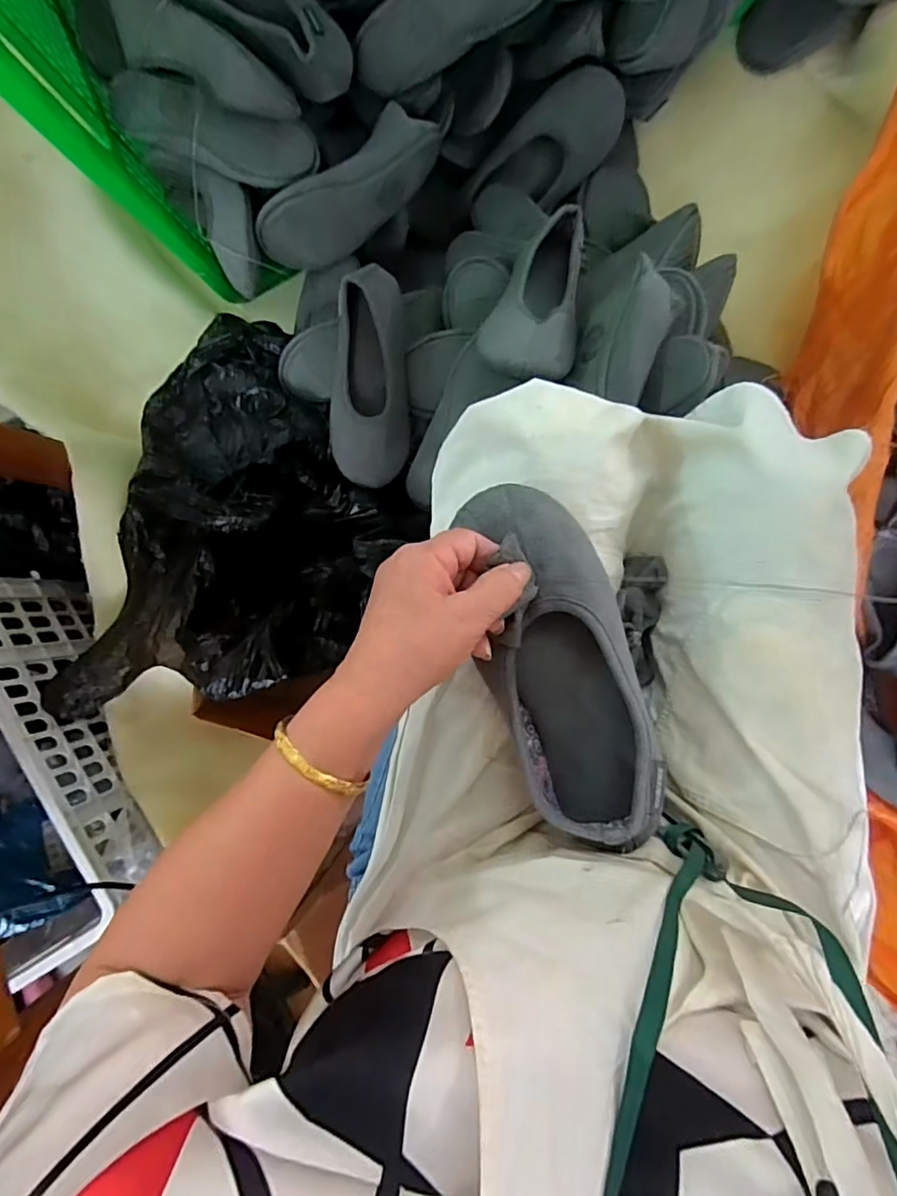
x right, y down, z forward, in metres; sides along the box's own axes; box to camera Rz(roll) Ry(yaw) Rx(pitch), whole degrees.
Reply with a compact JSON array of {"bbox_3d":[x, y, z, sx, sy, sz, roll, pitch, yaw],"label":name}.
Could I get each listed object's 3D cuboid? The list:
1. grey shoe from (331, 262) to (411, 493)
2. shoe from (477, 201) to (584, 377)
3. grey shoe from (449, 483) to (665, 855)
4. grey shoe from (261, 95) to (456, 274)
[{"bbox_3d":[-0.095,-0.255,0.681,0.095,0.058,0.241,5,107,8],"label":"grey shoe"},{"bbox_3d":[0.091,-0.304,0.579,0.093,0.059,0.220,11,60,8],"label":"shoe"},{"bbox_3d":[0.067,0.039,0.353,0.088,0.058,0.217,-15,92,8],"label":"grey shoe"},{"bbox_3d":[-0.109,-0.477,0.676,0.239,0.098,0.060,-37,86,7],"label":"grey shoe"}]

